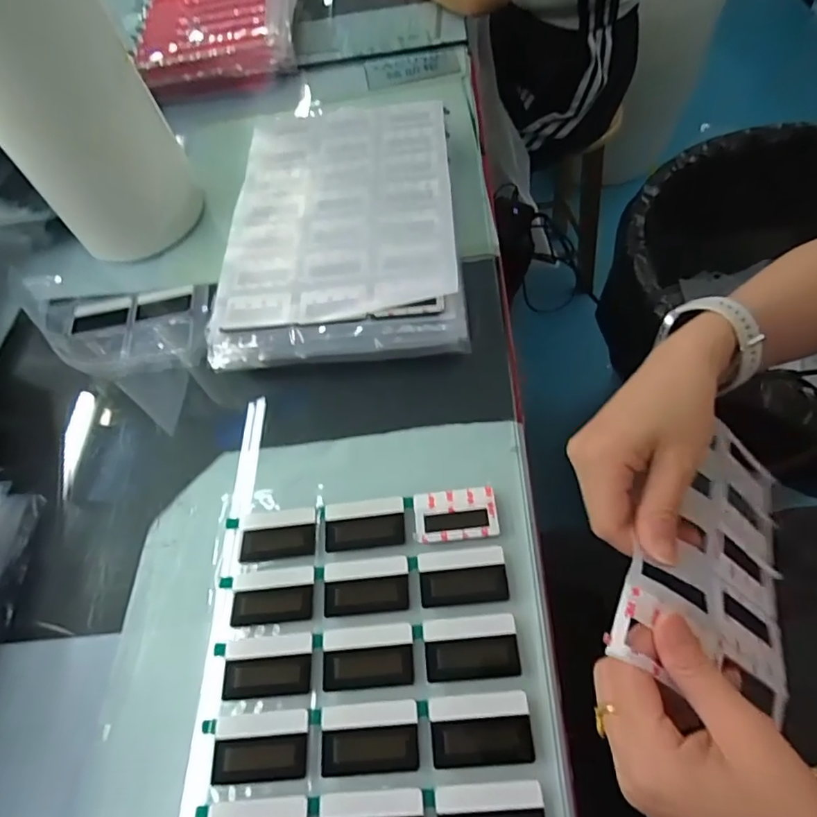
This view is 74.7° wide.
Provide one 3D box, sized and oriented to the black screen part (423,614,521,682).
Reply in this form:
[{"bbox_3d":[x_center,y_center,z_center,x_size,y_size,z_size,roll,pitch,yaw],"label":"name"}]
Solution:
[{"bbox_3d":[0.036,0.139,0.312,0.053,0.006,0.033,-6,58,4],"label":"black screen part"}]

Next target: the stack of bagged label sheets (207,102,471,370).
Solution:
[{"bbox_3d":[-0.058,-0.171,0.492,0.201,0.057,0.305,-5,58,5],"label":"stack of bagged label sheets"}]

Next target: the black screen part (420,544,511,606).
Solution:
[{"bbox_3d":[0.034,0.105,0.335,0.054,0.004,0.033,-7,58,4],"label":"black screen part"}]

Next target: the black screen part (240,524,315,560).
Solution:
[{"bbox_3d":[-0.089,0.091,0.363,0.051,0.004,0.022,-7,58,4],"label":"black screen part"}]

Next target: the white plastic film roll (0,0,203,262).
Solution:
[{"bbox_3d":[-0.293,-0.273,0.443,0.104,0.287,0.111,-4,58,6],"label":"white plastic film roll"}]

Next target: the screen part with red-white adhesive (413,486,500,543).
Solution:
[{"bbox_3d":[0.031,0.070,0.356,0.054,0.006,0.034,-7,58,4],"label":"screen part with red-white adhesive"}]

